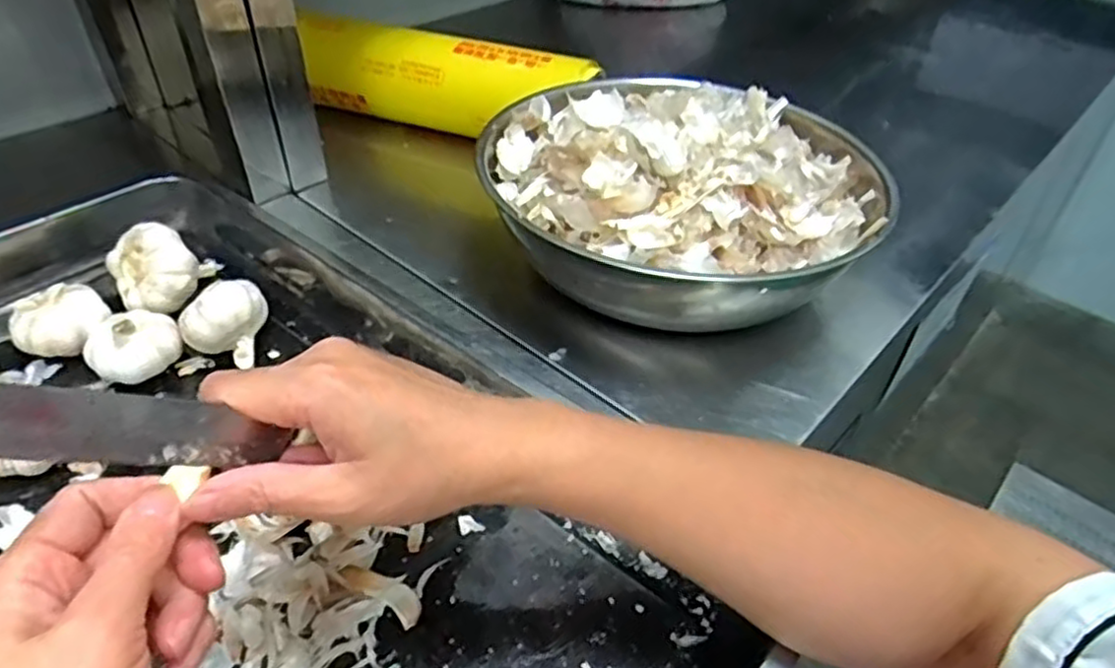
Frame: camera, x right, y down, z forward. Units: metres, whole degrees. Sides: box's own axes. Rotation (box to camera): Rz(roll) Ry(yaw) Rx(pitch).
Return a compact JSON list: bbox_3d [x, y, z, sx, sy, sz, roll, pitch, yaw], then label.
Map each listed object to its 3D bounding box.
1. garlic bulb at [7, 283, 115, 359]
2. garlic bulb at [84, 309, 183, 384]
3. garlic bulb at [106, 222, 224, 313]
[{"bbox_3d":[-0.335,-0.006,0.477,0.055,0.038,0.053,1,41,-1],"label":"garlic bulb"},{"bbox_3d":[-0.280,0.008,0.466,0.055,0.038,0.050,-28,49,-30],"label":"garlic bulb"},{"bbox_3d":[-0.281,-0.050,0.507,0.070,0.053,0.063,-26,48,-28],"label":"garlic bulb"}]

